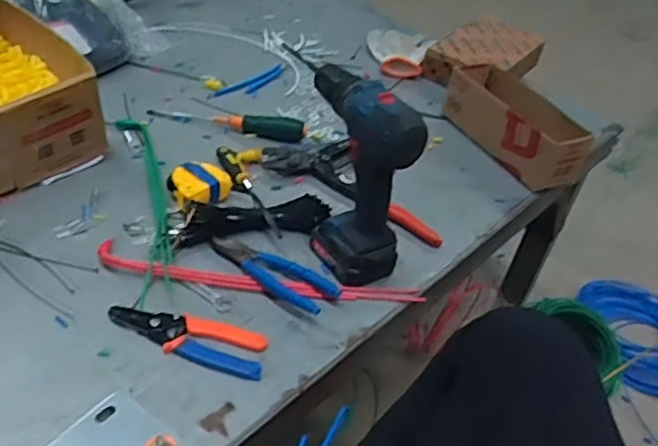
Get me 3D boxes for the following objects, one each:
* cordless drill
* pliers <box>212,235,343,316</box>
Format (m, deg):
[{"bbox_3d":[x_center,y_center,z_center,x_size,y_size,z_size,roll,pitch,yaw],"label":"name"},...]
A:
[{"bbox_3d":[0.021,-0.056,0.748,0.073,0.231,0.174,-17,45,-27],"label":"cordless drill"},{"bbox_3d":[-0.062,0.051,0.740,0.157,0.014,0.055,30,44,26],"label":"pliers"}]

